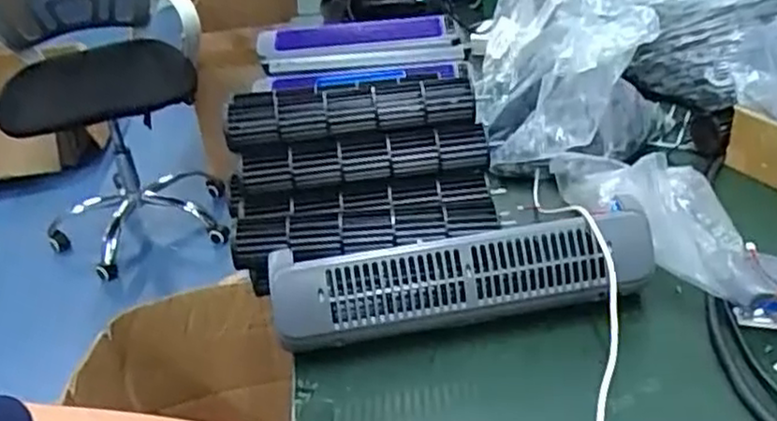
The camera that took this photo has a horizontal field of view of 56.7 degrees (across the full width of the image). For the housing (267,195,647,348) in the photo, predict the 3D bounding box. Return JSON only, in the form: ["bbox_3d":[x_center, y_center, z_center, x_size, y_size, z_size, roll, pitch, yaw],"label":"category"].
[{"bbox_3d":[0.061,0.057,0.585,0.303,0.081,0.051,-10,31,-4],"label":"housing"}]

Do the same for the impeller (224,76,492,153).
[{"bbox_3d":[-0.034,-0.089,0.633,0.217,0.037,0.045,-6,31,0],"label":"impeller"}]

